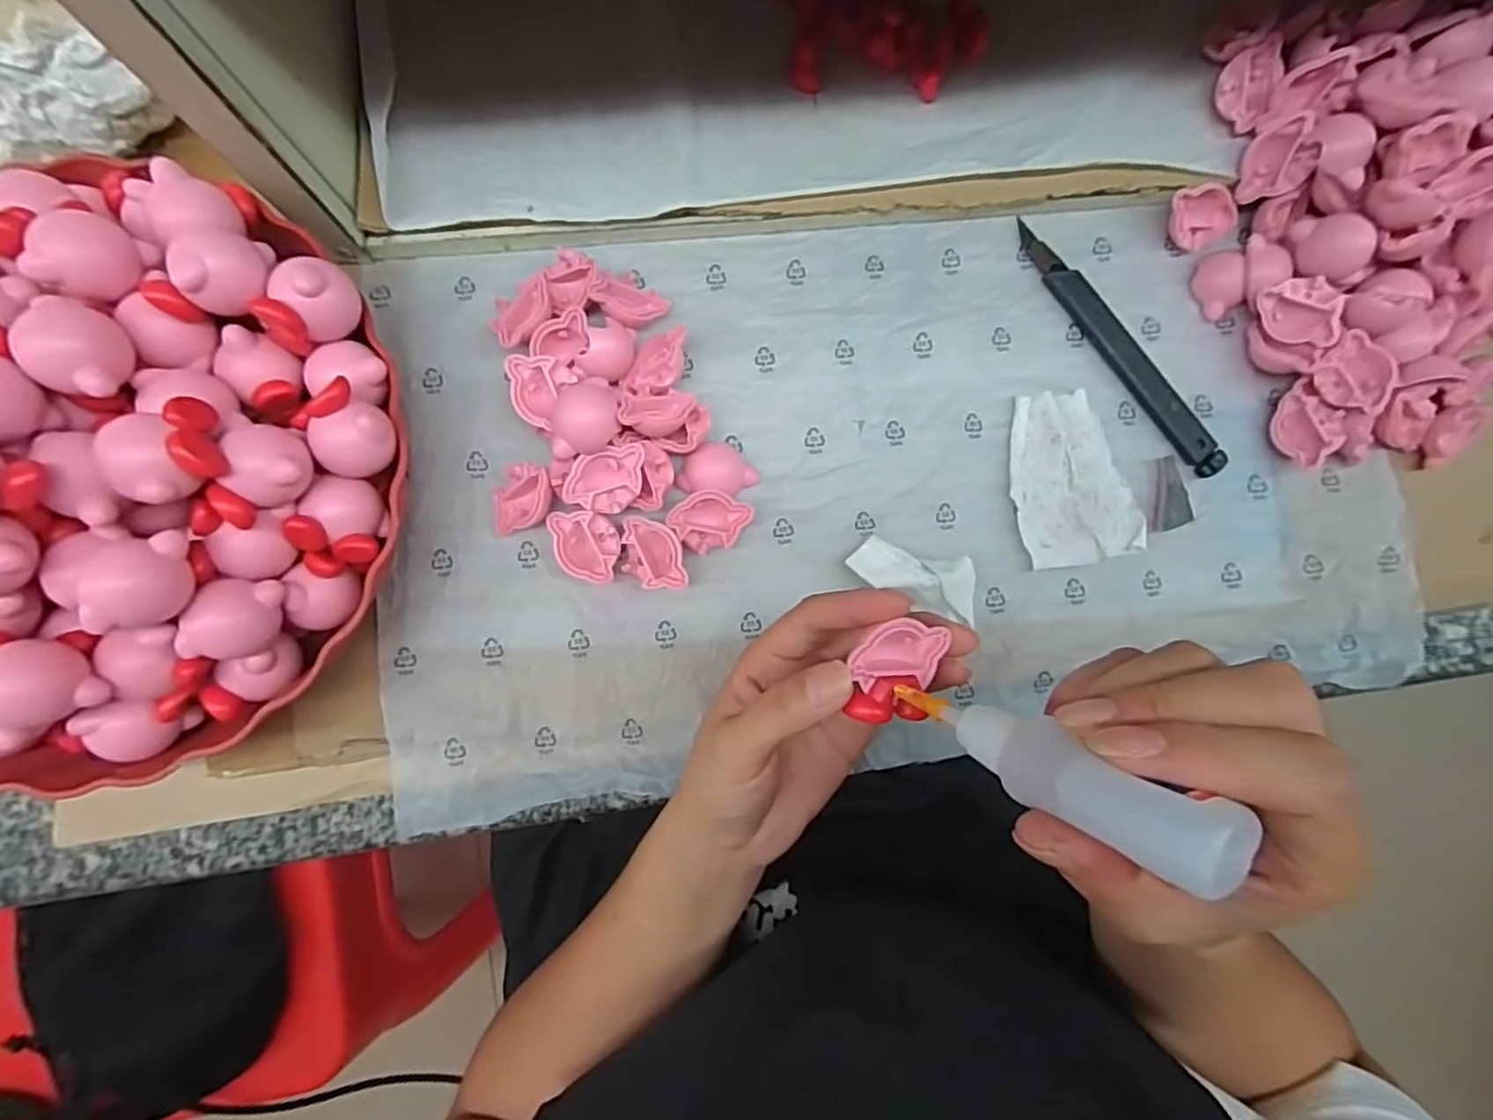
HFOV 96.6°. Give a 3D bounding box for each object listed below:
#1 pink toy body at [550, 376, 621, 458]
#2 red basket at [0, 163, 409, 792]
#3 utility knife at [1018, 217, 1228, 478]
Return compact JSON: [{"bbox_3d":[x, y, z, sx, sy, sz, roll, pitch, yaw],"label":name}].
[{"bbox_3d":[-0.068,-0.060,0.280,0.028,0.017,0.031,-4,86,-2],"label":"pink toy body"},{"bbox_3d":[-0.242,-0.037,0.247,0.218,0.112,0.210,0,86,-2],"label":"red basket"},{"bbox_3d":[0.180,-0.103,0.321,0.015,0.007,0.148,-37,88,-4],"label":"utility knife"}]

